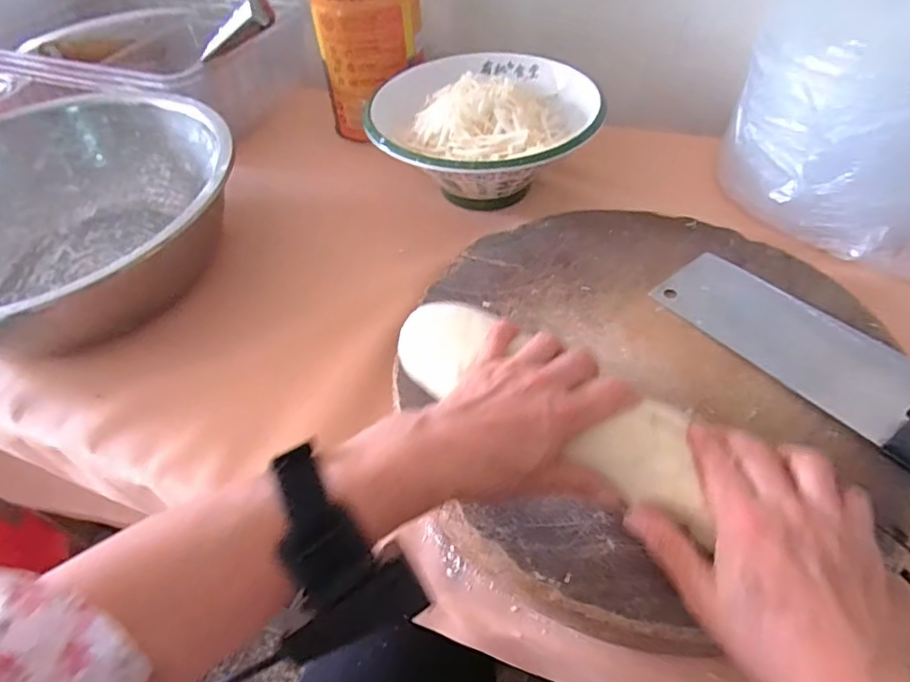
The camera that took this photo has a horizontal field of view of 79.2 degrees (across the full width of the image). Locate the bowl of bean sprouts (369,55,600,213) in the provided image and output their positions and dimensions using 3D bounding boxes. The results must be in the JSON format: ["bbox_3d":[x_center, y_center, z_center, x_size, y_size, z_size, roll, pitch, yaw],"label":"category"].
[{"bbox_3d":[0.029,-0.216,0.587,0.217,0.106,0.238,-2,49,3],"label":"bowl of bean sprouts"}]

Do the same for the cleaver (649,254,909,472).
[{"bbox_3d":[0.268,0.026,0.368,0.076,0.022,0.285,-29,53,-19],"label":"cleaver"}]

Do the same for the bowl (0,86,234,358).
[{"bbox_3d":[-0.369,-0.111,0.526,0.324,0.111,0.301,-2,49,3],"label":"bowl"}]

